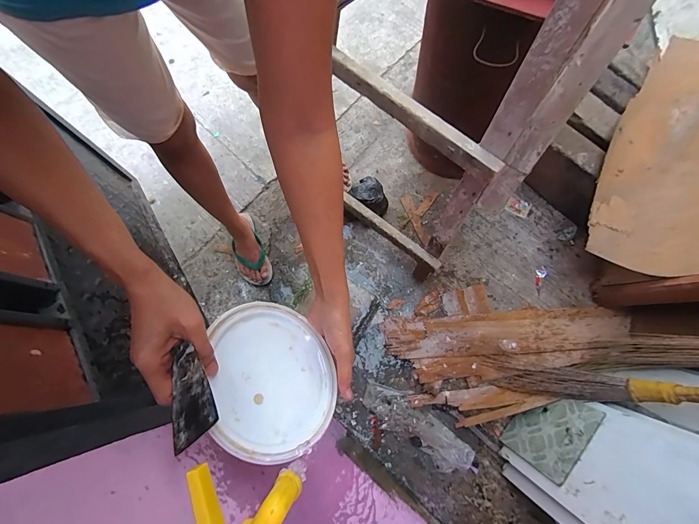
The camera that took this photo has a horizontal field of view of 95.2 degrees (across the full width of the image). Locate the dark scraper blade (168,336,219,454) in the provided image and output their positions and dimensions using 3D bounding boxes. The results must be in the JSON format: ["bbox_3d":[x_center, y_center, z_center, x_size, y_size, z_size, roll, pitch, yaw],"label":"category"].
[{"bbox_3d":[-0.146,0.113,0.292,0.047,0.004,0.097,-39,49,5],"label":"dark scraper blade"}]

